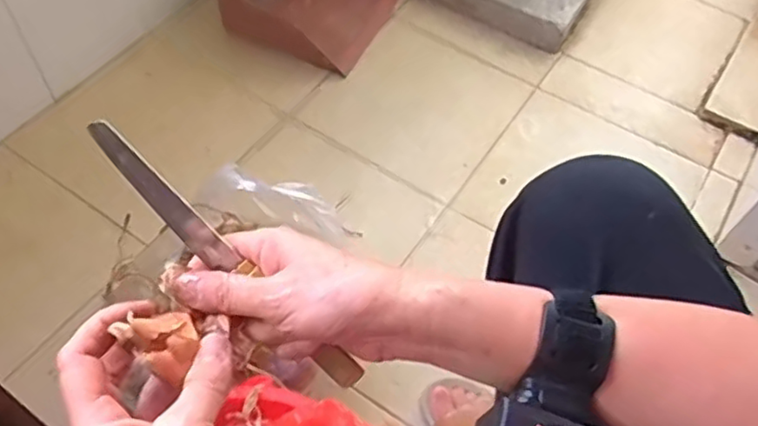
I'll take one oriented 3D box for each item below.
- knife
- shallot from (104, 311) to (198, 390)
[{"bbox_3d":[-0.080,0.027,0.354,0.194,0.017,0.013,47,61,-14],"label":"knife"},{"bbox_3d":[-0.102,0.060,0.318,0.031,0.021,0.030,30,60,16],"label":"shallot"}]

